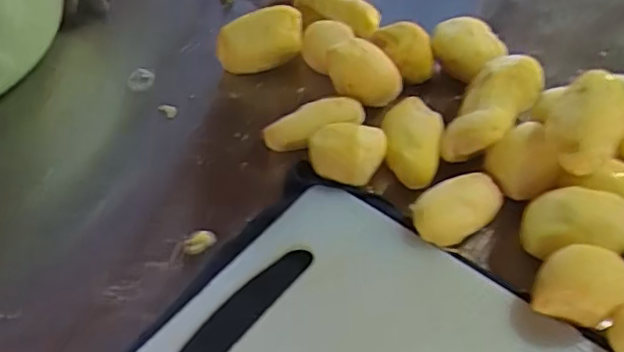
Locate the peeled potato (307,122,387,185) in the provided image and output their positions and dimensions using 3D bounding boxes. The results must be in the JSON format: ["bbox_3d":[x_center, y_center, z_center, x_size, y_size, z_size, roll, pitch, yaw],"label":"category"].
[{"bbox_3d":[0.028,-0.021,0.481,0.060,0.031,0.044,17,51,14],"label":"peeled potato"}]

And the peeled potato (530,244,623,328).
[{"bbox_3d":[0.180,0.074,0.388,0.054,0.042,0.046,32,56,25],"label":"peeled potato"}]

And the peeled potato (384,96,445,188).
[{"bbox_3d":[0.085,-0.031,0.500,0.048,0.042,0.067,8,49,7],"label":"peeled potato"}]

